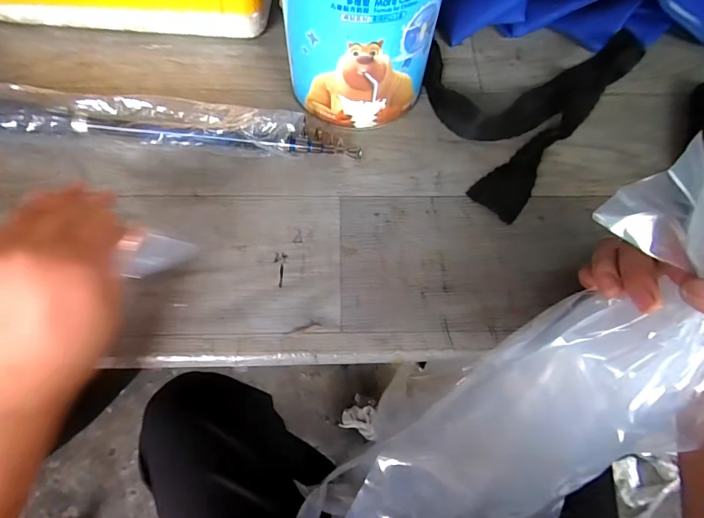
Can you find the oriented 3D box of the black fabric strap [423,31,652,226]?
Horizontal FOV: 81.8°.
[{"bbox_3d":[0.153,-0.164,0.389,0.150,0.028,0.245,38,71,12],"label":"black fabric strap"}]

